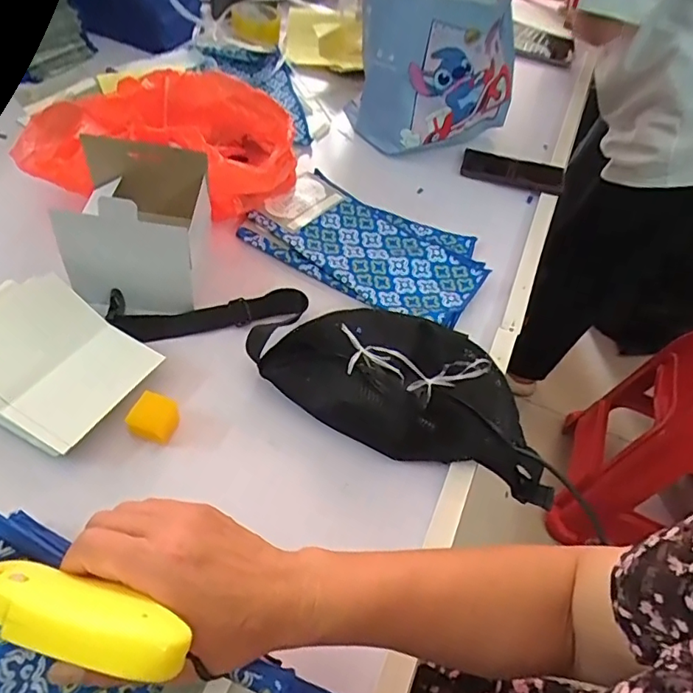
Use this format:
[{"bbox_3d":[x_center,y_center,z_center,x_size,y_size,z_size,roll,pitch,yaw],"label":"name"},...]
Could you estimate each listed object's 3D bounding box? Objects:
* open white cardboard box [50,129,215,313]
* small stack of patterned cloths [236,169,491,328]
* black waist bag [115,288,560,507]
[{"bbox_3d":[-0.221,-0.128,0.585,0.128,0.138,0.104,2,48,0],"label":"open white cardboard box"},{"bbox_3d":[0.035,-0.138,0.725,0.294,0.022,0.191,29,53,10],"label":"small stack of patterned cloths"},{"bbox_3d":[-0.012,0.015,0.597,0.473,0.081,0.161,16,49,12],"label":"black waist bag"}]

